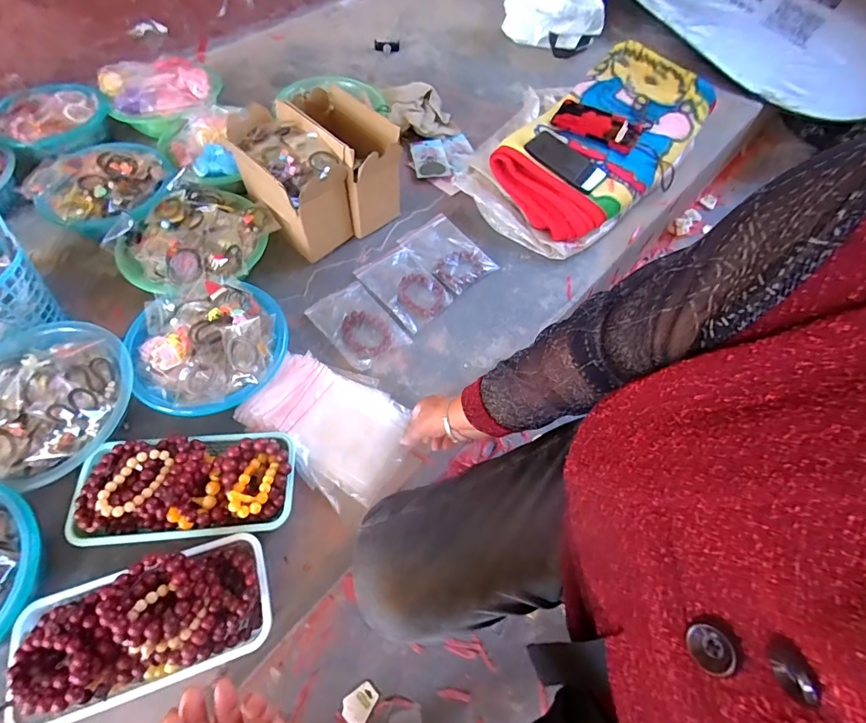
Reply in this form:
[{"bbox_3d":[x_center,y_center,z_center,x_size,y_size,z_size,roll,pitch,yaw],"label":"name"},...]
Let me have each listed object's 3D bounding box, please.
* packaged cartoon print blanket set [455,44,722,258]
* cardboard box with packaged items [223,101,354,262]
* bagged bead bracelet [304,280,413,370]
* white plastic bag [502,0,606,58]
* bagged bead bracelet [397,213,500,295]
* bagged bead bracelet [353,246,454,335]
[{"bbox_3d":[0.327,-0.470,0.944,0.342,0.140,0.557,37,64,17],"label":"packaged cartoon print blanket set"},{"bbox_3d":[-0.259,-0.322,0.805,0.130,0.181,0.224,-39,69,-22],"label":"cardboard box with packaged items"},{"bbox_3d":[-0.133,-0.065,0.765,0.112,0.020,0.162,-37,68,-22],"label":"bagged bead bracelet"},{"bbox_3d":[0.335,-0.974,1.241,0.283,0.145,0.172,17,60,7],"label":"white plastic bag"},{"bbox_3d":[0.031,-0.210,0.856,0.113,0.016,0.171,-37,68,-22],"label":"bagged bead bracelet"},{"bbox_3d":[-0.046,-0.139,0.812,0.123,0.022,0.165,-39,69,-23],"label":"bagged bead bracelet"}]

